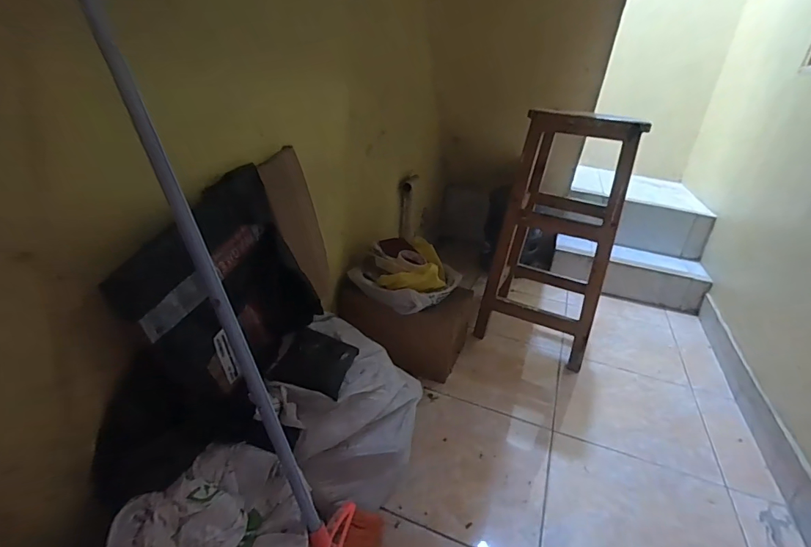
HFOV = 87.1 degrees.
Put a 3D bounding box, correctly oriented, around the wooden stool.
[{"bbox_3d":[0.483,-0.150,1.432,0.333,0.718,0.415,11,25,11],"label":"wooden stool"}]

